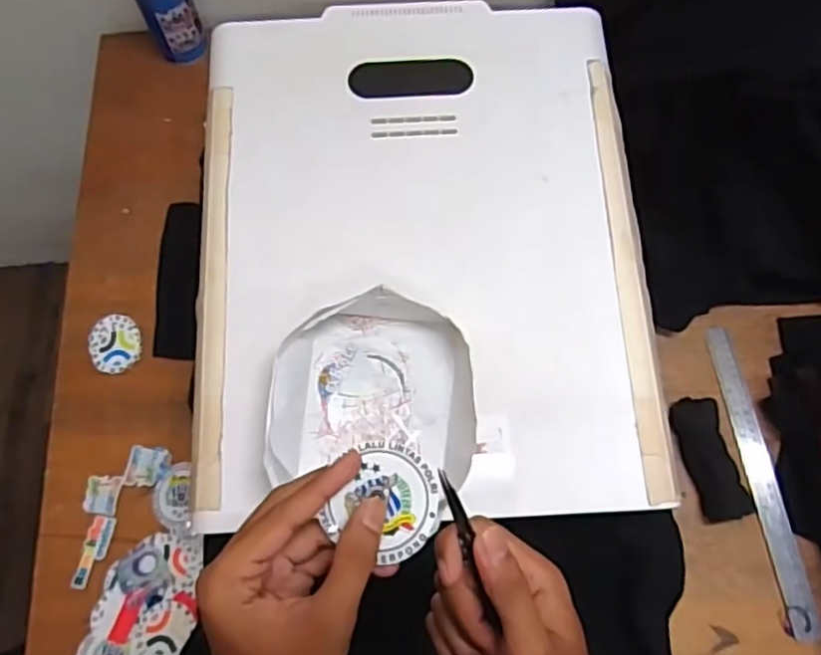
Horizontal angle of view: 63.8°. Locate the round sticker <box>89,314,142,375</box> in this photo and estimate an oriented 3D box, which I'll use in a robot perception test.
[{"bbox_3d":[-0.334,0.018,0.746,0.055,0.009,0.071,-11,72,-5],"label":"round sticker"}]

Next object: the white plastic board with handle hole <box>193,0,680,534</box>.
[{"bbox_3d":[0.009,-0.088,0.606,0.395,0.022,0.499,-2,71,-2],"label":"white plastic board with handle hole"}]

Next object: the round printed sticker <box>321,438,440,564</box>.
[{"bbox_3d":[-0.012,0.093,0.354,0.055,0.008,0.058,24,83,-3],"label":"round printed sticker"}]

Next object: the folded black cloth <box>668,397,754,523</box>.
[{"bbox_3d":[0.315,0.136,0.690,0.050,0.023,0.125,-14,72,-6],"label":"folded black cloth"}]

